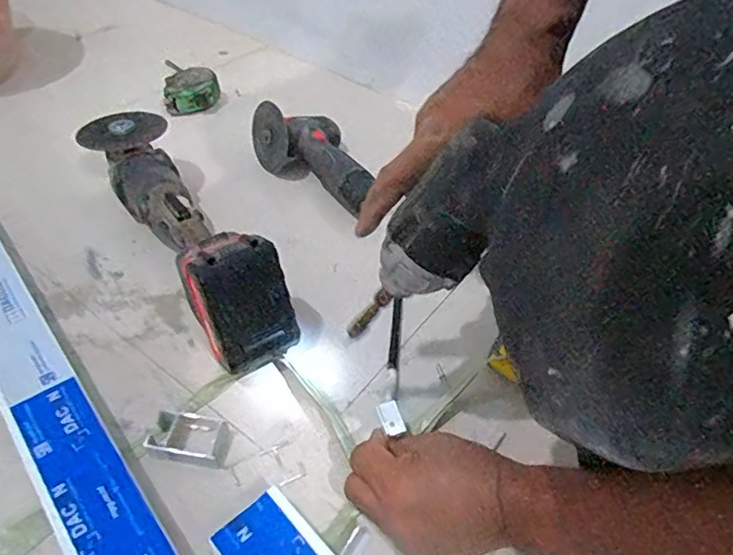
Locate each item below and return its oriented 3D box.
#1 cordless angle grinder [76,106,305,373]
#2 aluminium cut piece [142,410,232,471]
[{"bbox_3d":[-0.196,-0.068,0.584,0.086,0.084,0.361,-27,53,-28],"label":"cordless angle grinder"},{"bbox_3d":[-0.147,0.134,0.467,0.063,0.021,0.039,7,45,2],"label":"aluminium cut piece"}]

